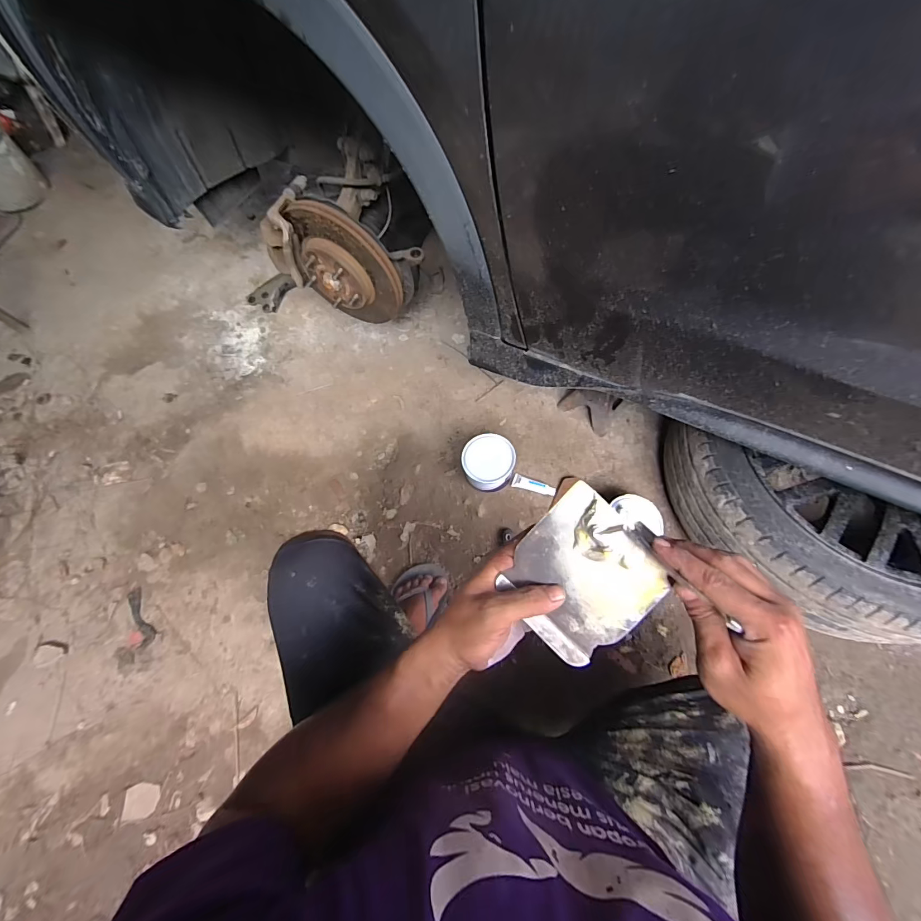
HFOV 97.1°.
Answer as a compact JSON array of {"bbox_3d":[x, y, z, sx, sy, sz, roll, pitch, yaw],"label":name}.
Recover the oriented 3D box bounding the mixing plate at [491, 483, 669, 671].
[{"bbox_3d":[0.100,0.098,0.333,0.113,0.020,0.115,44,94,4],"label":"mixing plate"}]

